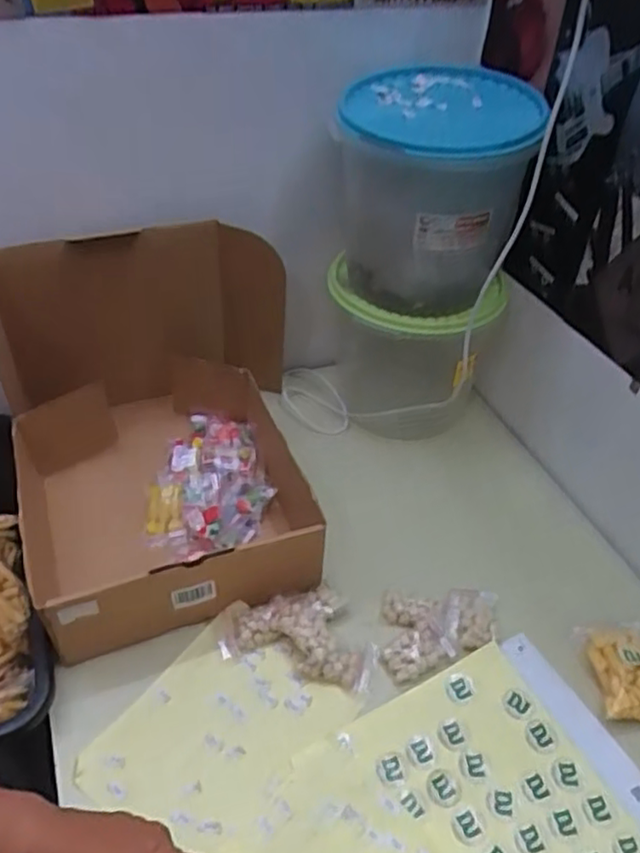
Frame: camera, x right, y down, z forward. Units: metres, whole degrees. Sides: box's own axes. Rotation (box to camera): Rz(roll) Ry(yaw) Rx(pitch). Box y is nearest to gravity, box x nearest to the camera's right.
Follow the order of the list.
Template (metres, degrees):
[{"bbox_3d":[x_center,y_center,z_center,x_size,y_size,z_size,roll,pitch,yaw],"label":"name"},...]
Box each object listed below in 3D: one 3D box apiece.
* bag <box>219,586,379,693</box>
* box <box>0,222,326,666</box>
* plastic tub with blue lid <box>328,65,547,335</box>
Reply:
[{"bbox_3d":[-0.015,0.194,0.653,0.145,0.032,0.086,11,43,9],"label":"bag"},{"bbox_3d":[-0.156,-0.011,0.714,0.338,0.234,0.382,-11,44,-15],"label":"box"},{"bbox_3d":[0.118,-0.251,0.758,0.206,0.219,0.202,5,42,2],"label":"plastic tub with blue lid"}]

